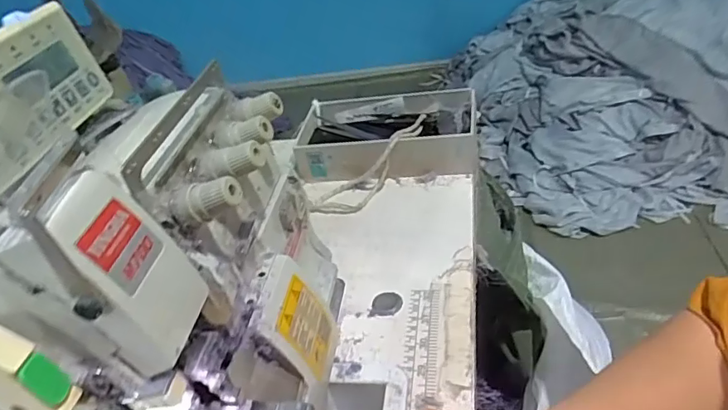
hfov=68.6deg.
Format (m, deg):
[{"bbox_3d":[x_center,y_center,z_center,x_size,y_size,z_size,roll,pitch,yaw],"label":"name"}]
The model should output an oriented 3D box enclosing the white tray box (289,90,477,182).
[{"bbox_3d":[0.027,-0.080,0.647,0.218,0.061,0.133,1,39,10],"label":"white tray box"}]

